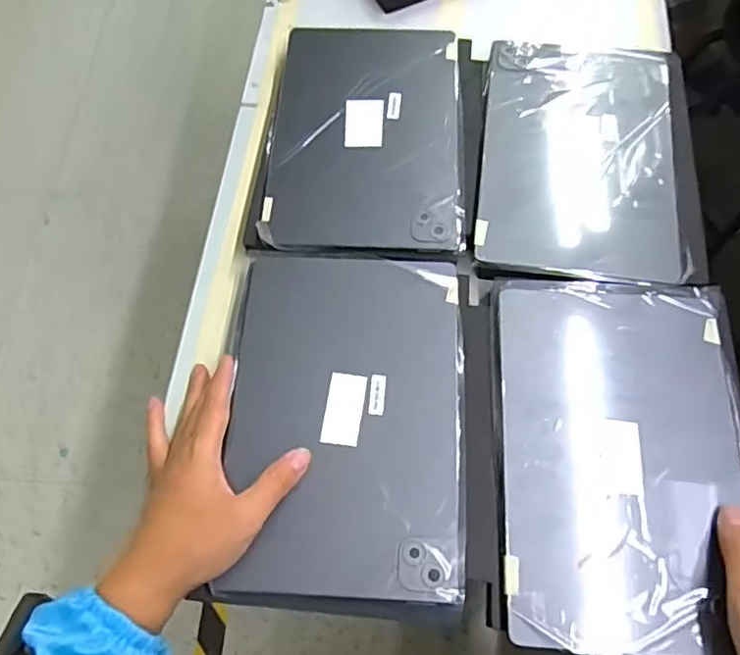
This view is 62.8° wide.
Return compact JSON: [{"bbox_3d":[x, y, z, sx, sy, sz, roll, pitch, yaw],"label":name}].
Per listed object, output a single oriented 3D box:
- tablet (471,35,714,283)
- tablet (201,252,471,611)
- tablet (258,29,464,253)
[{"bbox_3d":[0.199,-0.157,0.547,0.190,0.013,0.251,7,67,4],"label":"tablet"},{"bbox_3d":[-0.015,0.063,0.446,0.167,0.014,0.250,0,70,3],"label":"tablet"},{"bbox_3d":[-0.003,-0.182,0.556,0.169,0.014,0.248,2,67,2],"label":"tablet"}]

